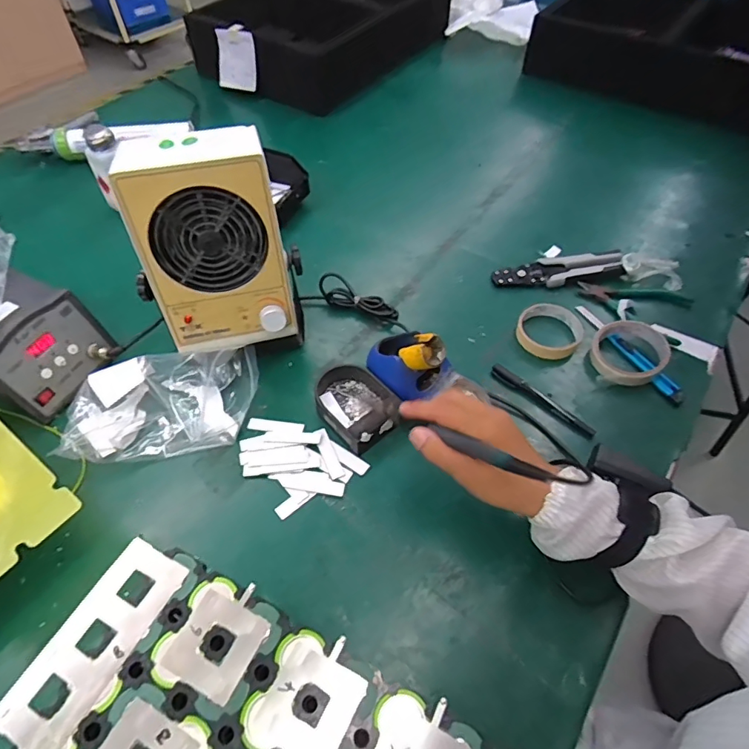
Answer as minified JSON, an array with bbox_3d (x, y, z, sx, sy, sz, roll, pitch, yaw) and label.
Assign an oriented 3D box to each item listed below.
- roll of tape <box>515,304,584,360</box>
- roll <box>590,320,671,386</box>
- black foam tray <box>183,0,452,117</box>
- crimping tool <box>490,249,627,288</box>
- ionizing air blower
[{"bbox_3d":[0.234,-0.060,0.648,0.082,0.025,0.081,0,54,0],"label":"roll of tape"},{"bbox_3d":[0.319,-0.027,0.610,0.086,0.037,0.087,0,54,0],"label":"roll"},{"bbox_3d":[-0.105,-0.799,1.097,0.399,0.113,0.515,27,58,18],"label":"black foam tray"},{"bbox_3d":[0.272,-0.156,0.717,0.193,0.026,0.057,-7,54,-6],"label":"crimping tool"},{"bbox_3d":[-0.168,-0.128,0.549,0.154,0.242,0.130,-7,54,-5],"label":"ionizing air blower"}]

